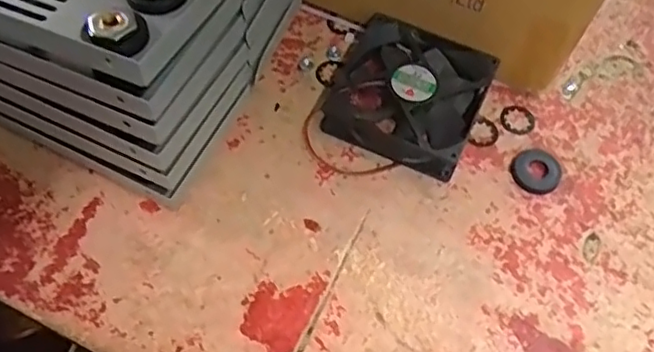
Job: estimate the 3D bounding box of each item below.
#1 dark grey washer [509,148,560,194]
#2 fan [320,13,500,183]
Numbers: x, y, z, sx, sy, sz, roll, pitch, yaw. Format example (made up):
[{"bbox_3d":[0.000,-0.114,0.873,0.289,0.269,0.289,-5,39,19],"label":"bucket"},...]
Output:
[{"bbox_3d":[0.133,-0.003,0.410,0.030,0.006,0.030,1,60,-3],"label":"dark grey washer"},{"bbox_3d":[0.052,-0.055,0.419,0.092,0.026,0.092,23,62,10],"label":"fan"}]

